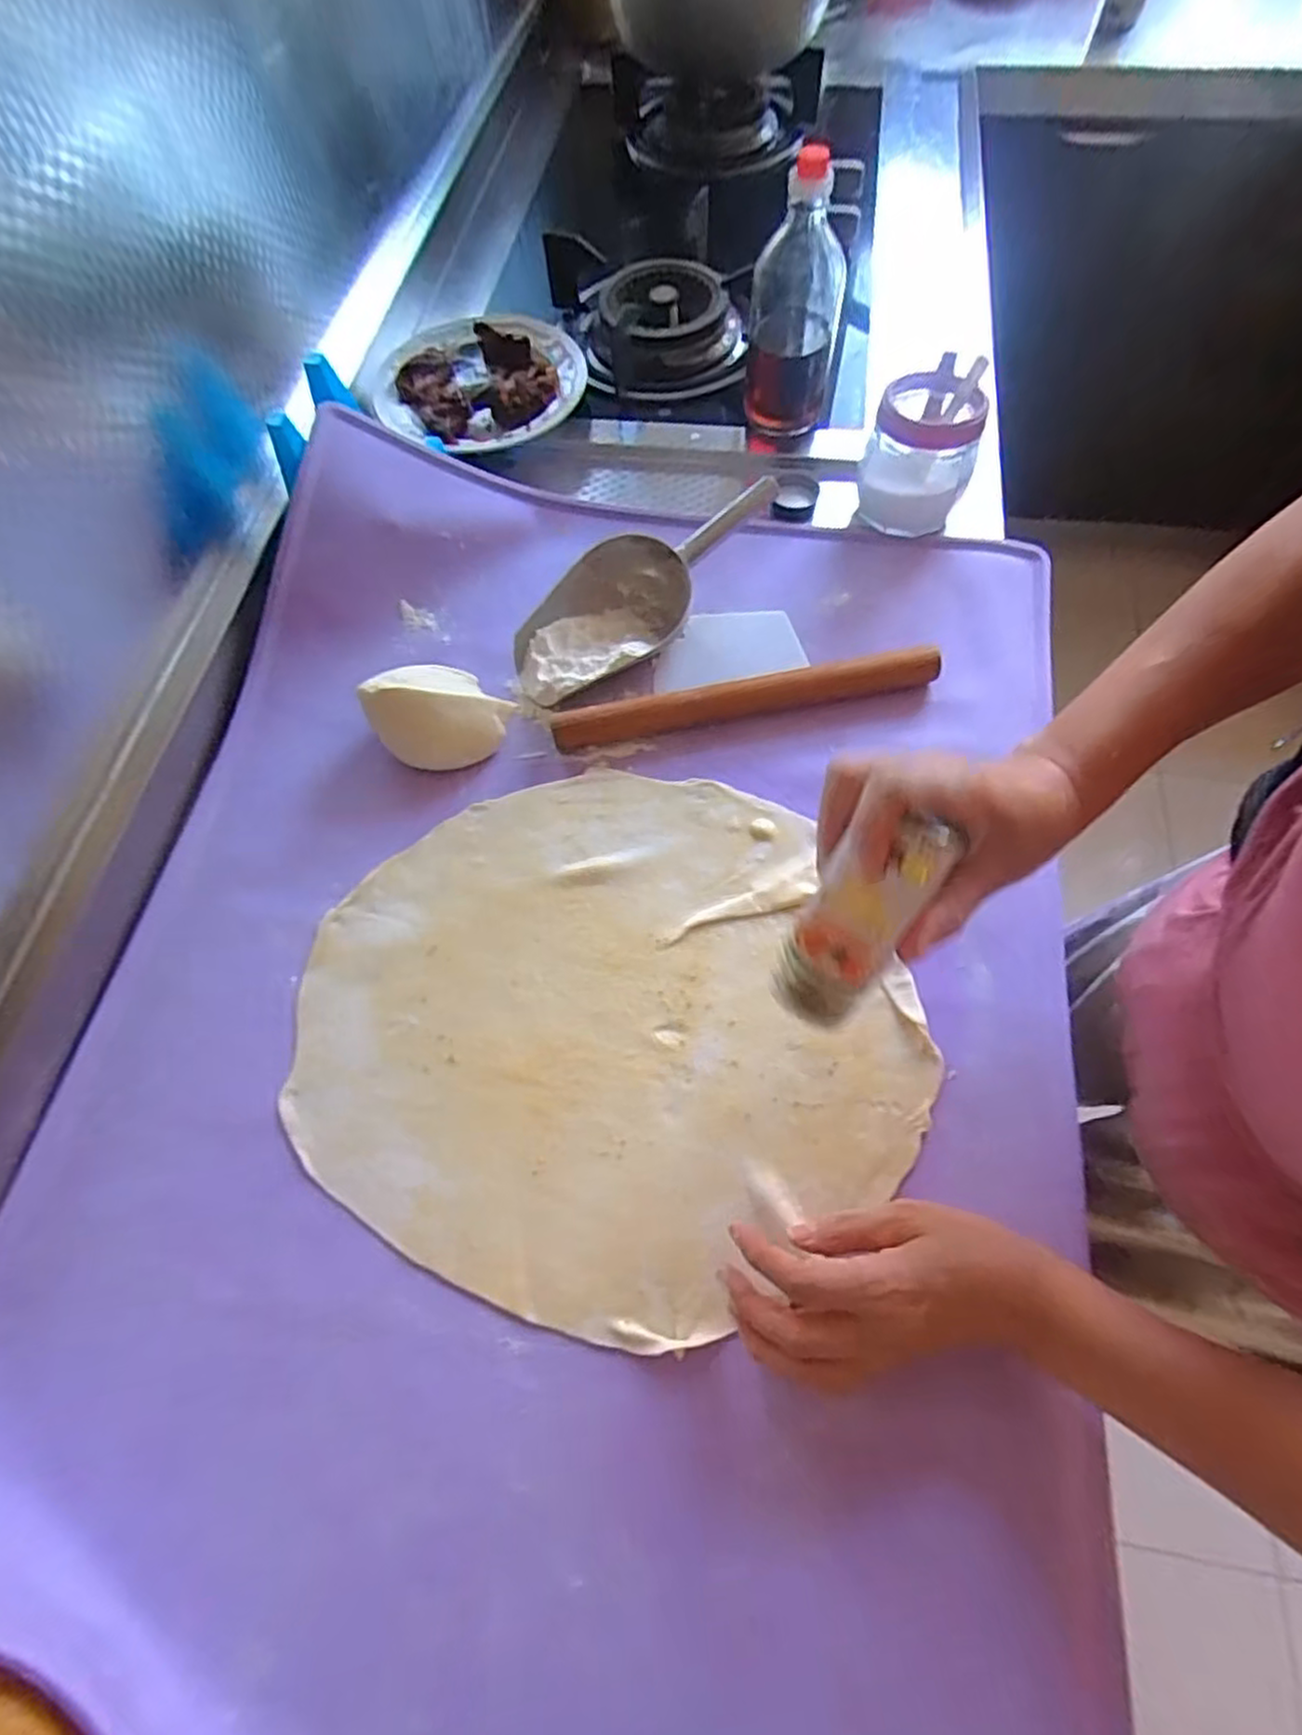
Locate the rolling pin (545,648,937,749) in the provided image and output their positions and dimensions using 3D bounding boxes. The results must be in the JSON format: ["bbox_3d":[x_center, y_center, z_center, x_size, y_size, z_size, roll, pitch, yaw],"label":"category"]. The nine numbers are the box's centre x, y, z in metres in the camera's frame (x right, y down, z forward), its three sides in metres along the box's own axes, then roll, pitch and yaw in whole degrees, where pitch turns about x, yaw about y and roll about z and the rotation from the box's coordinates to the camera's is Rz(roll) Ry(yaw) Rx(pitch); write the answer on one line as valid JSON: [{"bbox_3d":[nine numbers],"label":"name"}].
[{"bbox_3d":[0.070,-0.123,0.532,0.281,0.028,0.022,-11,66,-2],"label":"rolling pin"}]

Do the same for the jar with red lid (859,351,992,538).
[{"bbox_3d":[0.217,-0.336,0.587,0.082,0.091,0.089,11,67,8],"label":"jar with red lid"}]

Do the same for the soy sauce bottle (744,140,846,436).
[{"bbox_3d":[0.118,-0.456,0.594,0.070,0.187,0.059,5,66,5],"label":"soy sauce bottle"}]

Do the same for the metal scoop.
[{"bbox_3d":[-0.007,-0.215,0.561,0.094,0.061,0.237,41,74,18],"label":"metal scoop"}]

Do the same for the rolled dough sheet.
[{"bbox_3d":[-0.033,0.091,0.442,0.334,0.008,0.328,-35,69,-12],"label":"rolled dough sheet"}]

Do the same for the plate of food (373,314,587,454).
[{"bbox_3d":[-0.158,-0.453,0.684,0.194,0.044,0.181,-42,71,-15],"label":"plate of food"}]

